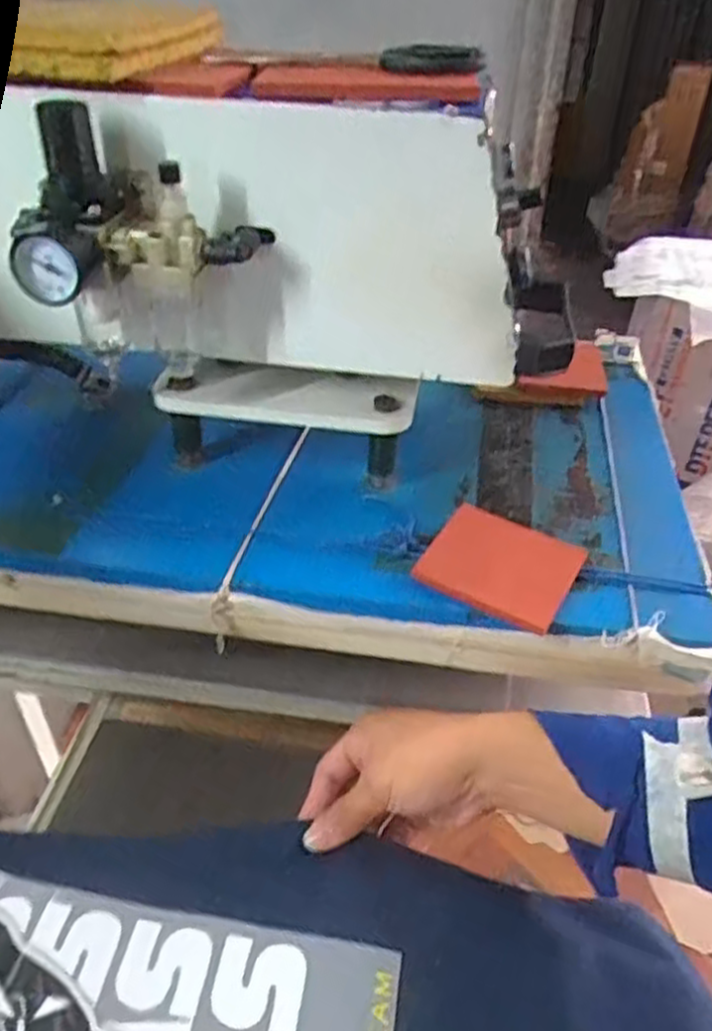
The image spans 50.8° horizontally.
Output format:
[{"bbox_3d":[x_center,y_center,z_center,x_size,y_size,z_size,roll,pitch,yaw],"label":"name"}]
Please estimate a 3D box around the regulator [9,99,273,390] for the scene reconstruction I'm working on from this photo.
[{"bbox_3d":[-0.124,-0.178,0.431,0.146,0.085,0.065,-12,40,-17],"label":"regulator"}]

